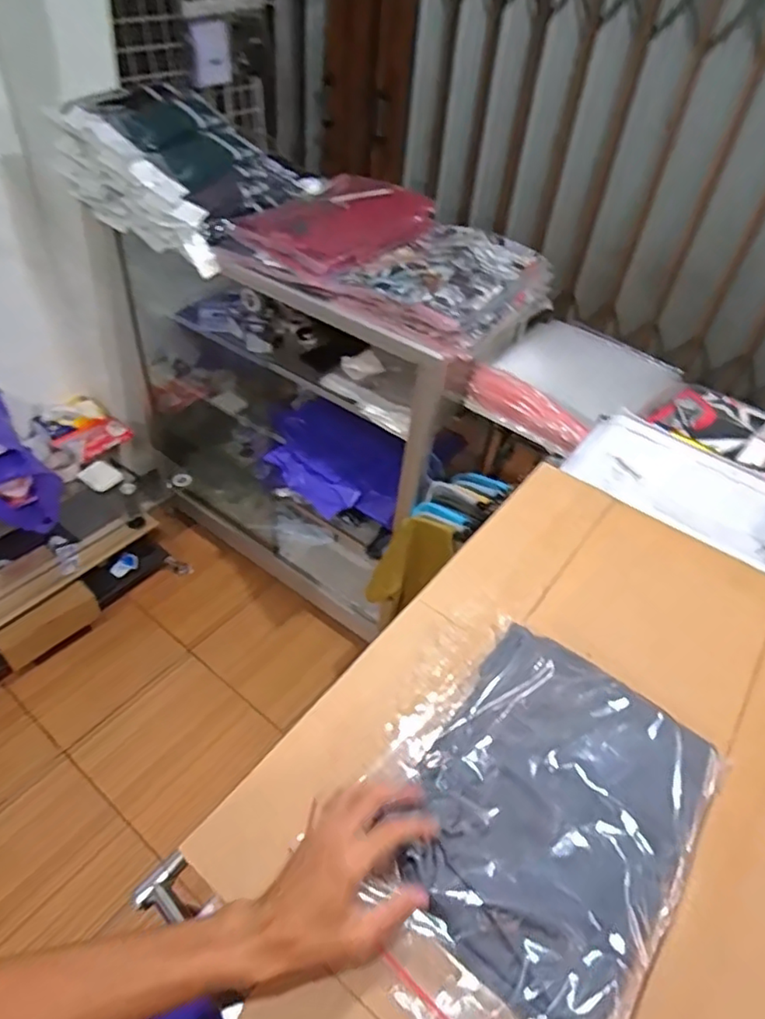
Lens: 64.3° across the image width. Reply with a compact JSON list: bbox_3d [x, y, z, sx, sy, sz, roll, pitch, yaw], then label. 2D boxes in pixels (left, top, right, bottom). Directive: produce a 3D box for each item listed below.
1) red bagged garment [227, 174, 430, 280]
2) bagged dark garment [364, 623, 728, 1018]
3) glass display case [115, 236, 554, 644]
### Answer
[{"bbox_3d":[-0.087,-0.607,1.277,0.283,0.052,0.403,34,52,24],"label":"red bagged garment"},{"bbox_3d":[0.133,0.287,0.575,0.282,0.053,0.356,32,51,22],"label":"bagged dark garment"},{"bbox_3d":[-0.264,-0.267,1.768,1.230,0.929,0.440,37,53,25],"label":"glass display case"}]

